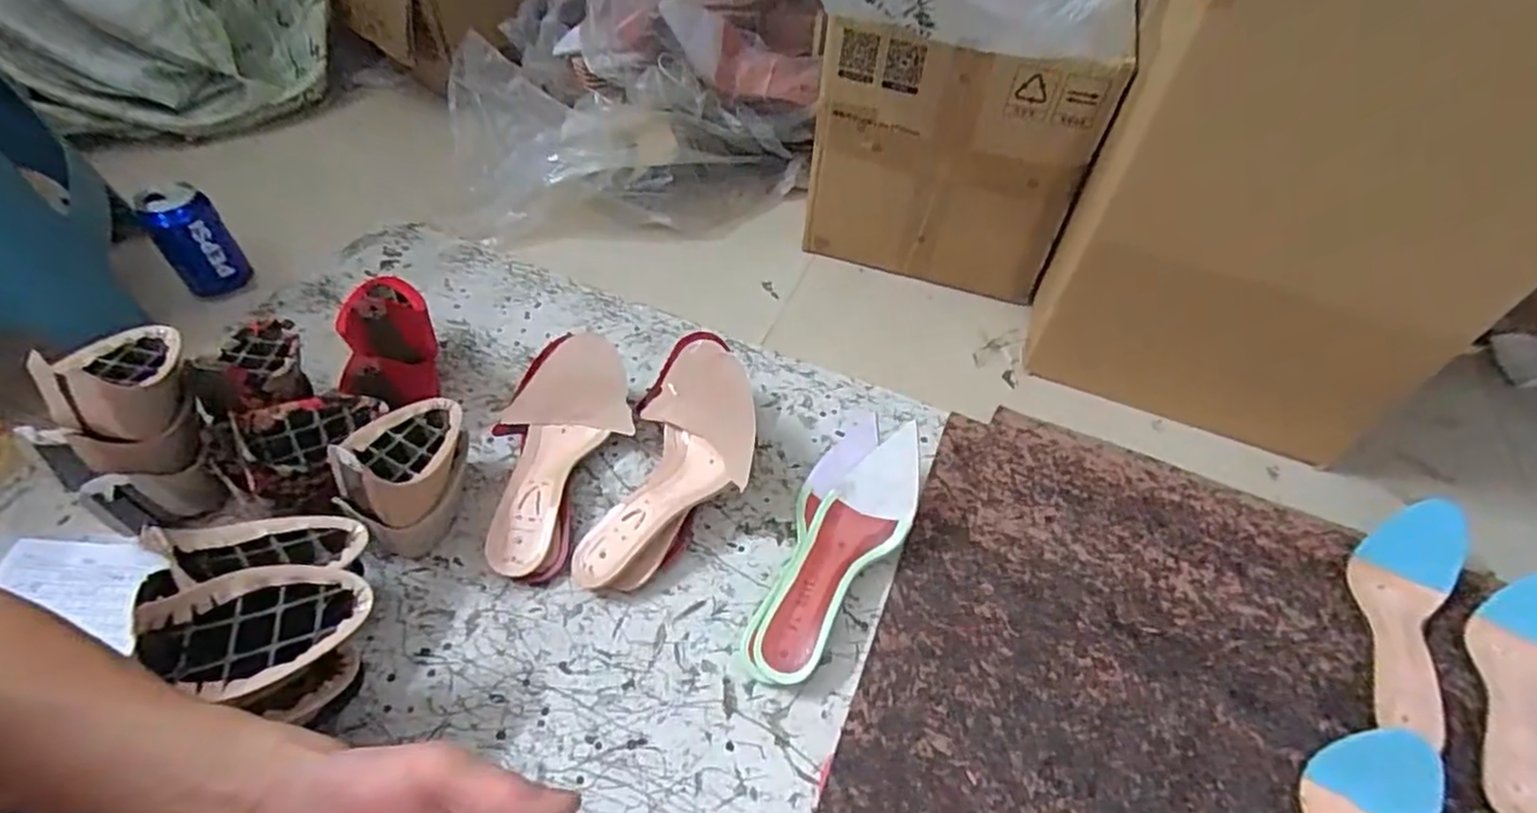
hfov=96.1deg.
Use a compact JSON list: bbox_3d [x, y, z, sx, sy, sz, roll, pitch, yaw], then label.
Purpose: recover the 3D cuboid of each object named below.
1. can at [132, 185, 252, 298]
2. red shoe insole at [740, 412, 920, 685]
[{"bbox_3d":[-0.618,-0.178,0.746,0.063,0.117,0.060,2,50,-3],"label":"can"},{"bbox_3d":[0.064,0.113,0.587,0.098,0.067,0.250,18,51,10],"label":"red shoe insole"}]

